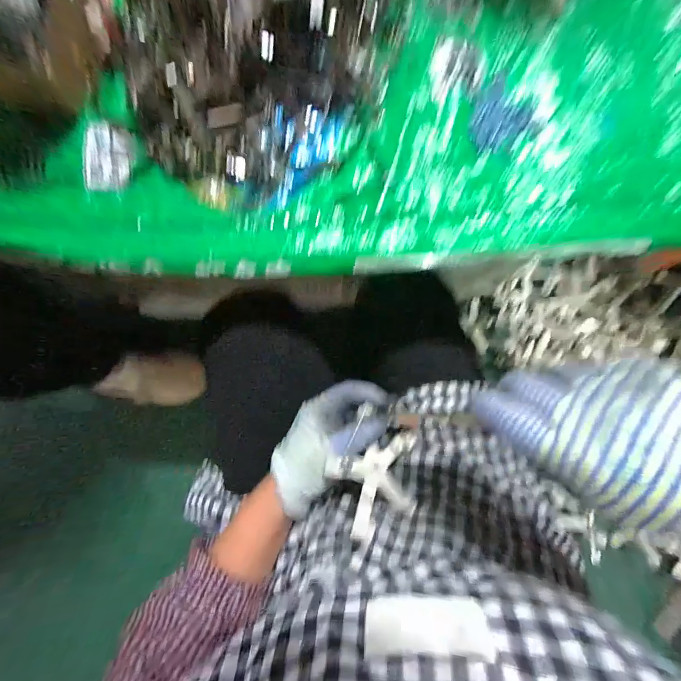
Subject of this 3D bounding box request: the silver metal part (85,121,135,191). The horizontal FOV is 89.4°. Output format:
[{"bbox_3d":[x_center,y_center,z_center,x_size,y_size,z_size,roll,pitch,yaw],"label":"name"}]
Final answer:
[{"bbox_3d":[-0.206,-0.164,0.308,0.044,0.008,0.059,2,85,-2],"label":"silver metal part"}]

